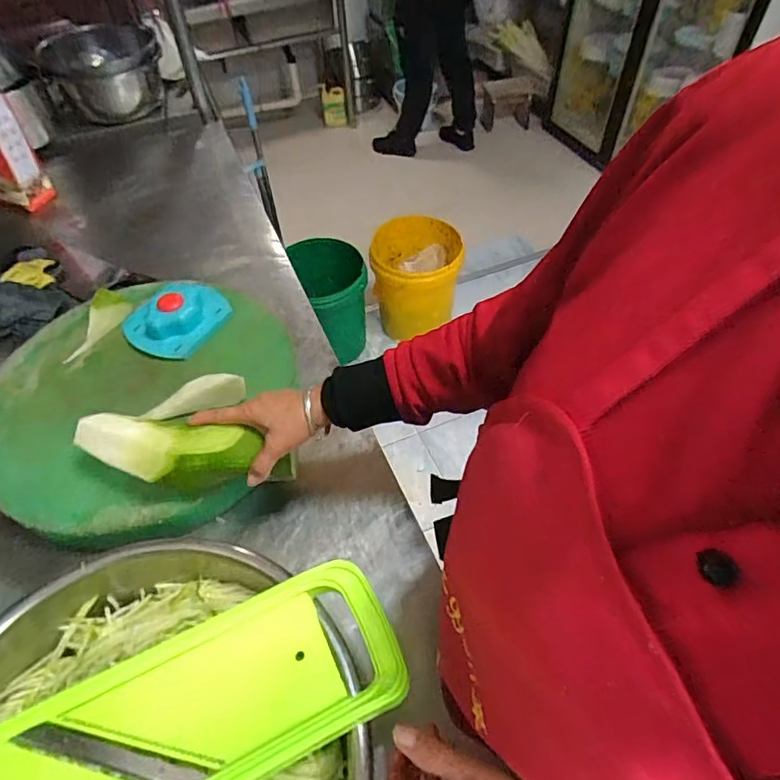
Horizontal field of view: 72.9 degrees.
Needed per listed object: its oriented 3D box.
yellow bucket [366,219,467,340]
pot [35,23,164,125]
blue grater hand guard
[{"bbox_3d":[0.085,-0.378,1.746,0.290,0.271,0.319,1,52,3],"label":"yellow bucket"},{"bbox_3d":[-0.689,-0.772,1.285,0.256,0.163,0.225,-23,55,-15],"label":"pot"},{"bbox_3d":[-0.317,-0.111,0.788,0.121,0.052,0.141,25,57,20],"label":"blue grater hand guard"}]

